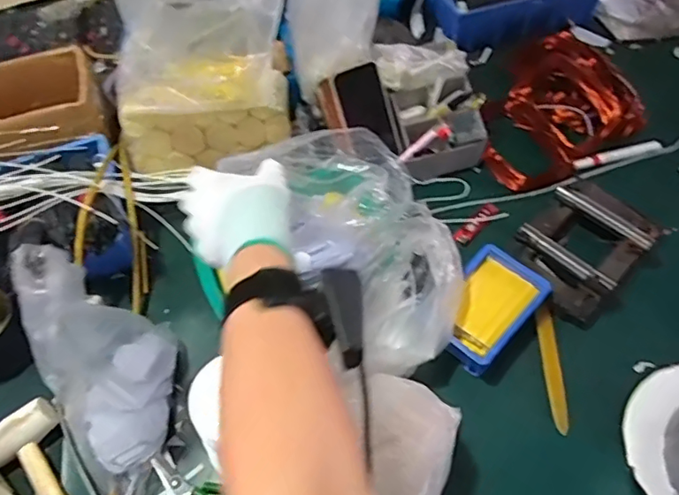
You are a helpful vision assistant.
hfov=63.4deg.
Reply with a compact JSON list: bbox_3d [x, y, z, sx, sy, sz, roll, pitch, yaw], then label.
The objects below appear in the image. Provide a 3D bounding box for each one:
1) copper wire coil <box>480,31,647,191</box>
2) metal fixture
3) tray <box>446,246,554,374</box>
[{"bbox_3d":[0.372,-0.234,0.904,0.235,0.081,0.353,25,62,17],"label":"copper wire coil"},{"bbox_3d":[0.327,-0.004,0.745,0.138,0.044,0.200,38,67,23],"label":"metal fixture"},{"bbox_3d":[0.187,0.081,0.710,0.102,0.051,0.157,38,66,23],"label":"tray"}]

